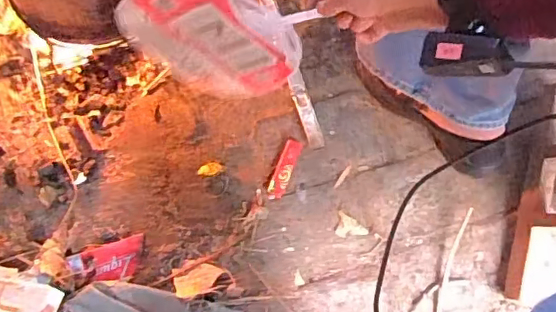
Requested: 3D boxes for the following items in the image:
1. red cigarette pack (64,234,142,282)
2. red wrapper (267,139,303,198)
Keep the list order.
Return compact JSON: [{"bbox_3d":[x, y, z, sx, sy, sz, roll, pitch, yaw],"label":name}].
[{"bbox_3d":[-0.234,0.144,0.768,0.100,0.019,0.057,-11,73,-2],"label":"red cigarette pack"},{"bbox_3d":[0.010,0.019,0.811,0.026,0.007,0.089,21,75,8],"label":"red wrapper"}]

